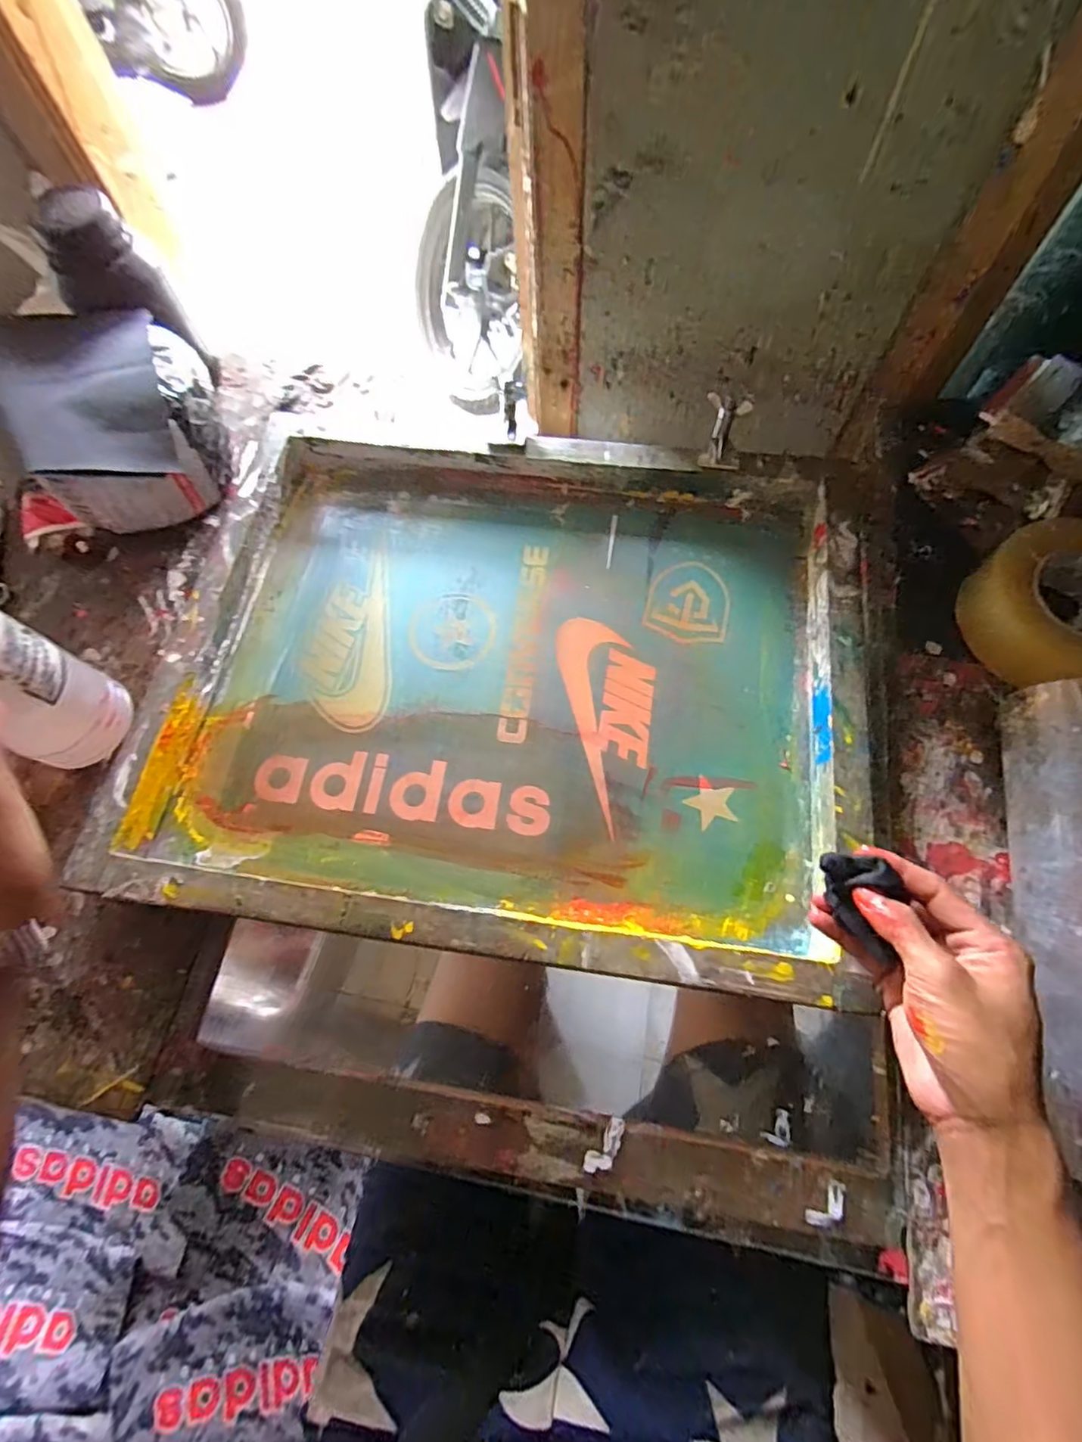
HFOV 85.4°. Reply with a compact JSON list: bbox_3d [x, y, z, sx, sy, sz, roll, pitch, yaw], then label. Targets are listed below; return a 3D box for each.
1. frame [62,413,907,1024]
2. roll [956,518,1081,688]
[{"bbox_3d":[-0.005,-0.046,0.485,0.575,0.045,0.456,10,70,6],"label":"frame"},{"bbox_3d":[0.431,-0.093,0.479,0.136,0.064,0.133,14,70,7],"label":"roll"}]

